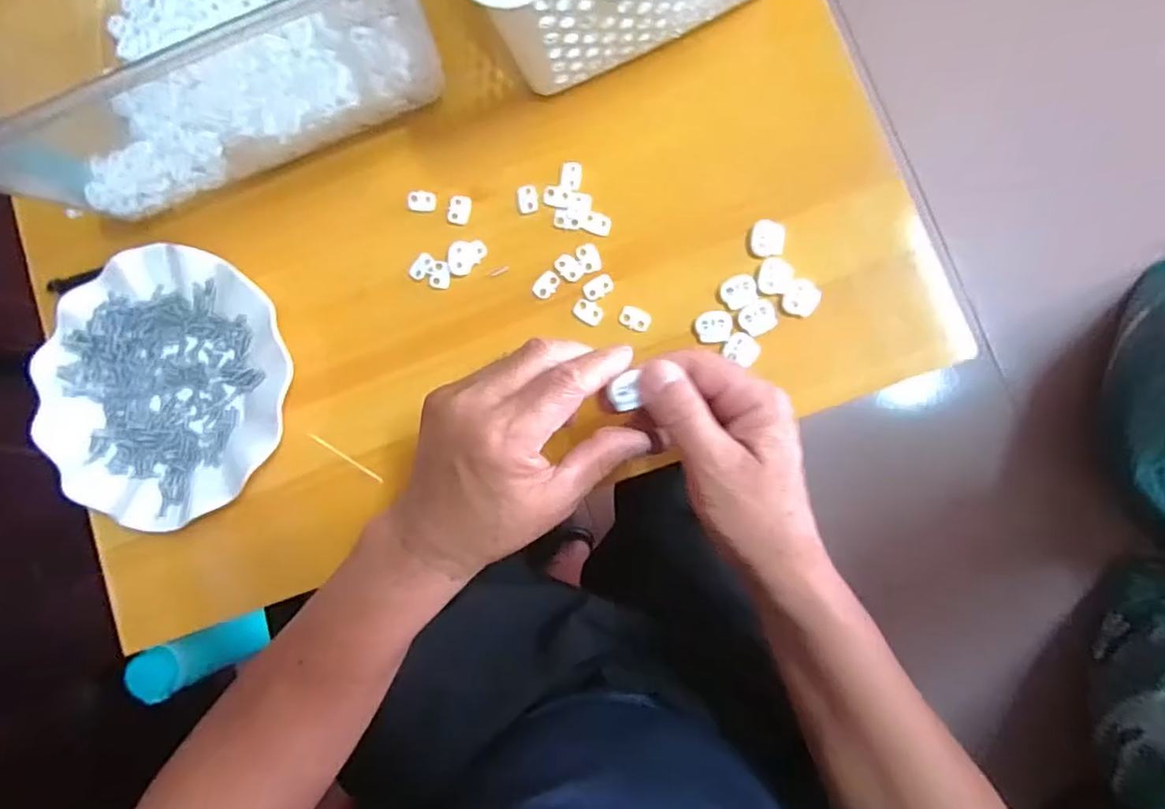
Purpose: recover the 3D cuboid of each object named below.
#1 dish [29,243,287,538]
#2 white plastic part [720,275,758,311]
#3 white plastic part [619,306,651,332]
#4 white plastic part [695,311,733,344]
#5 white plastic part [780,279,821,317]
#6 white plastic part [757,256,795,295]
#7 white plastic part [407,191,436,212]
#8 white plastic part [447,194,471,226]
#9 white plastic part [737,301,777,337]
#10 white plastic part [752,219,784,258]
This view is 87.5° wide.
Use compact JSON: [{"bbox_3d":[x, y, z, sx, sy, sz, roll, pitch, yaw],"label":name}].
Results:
[{"bbox_3d":[-0.286,-0.013,0.421,0.175,0.023,0.178,-1,85,7],"label":"dish"},{"bbox_3d":[0.099,-0.072,0.384,0.022,0.004,0.019,-31,82,4],"label":"white plastic part"},{"bbox_3d":[0.034,-0.056,0.394,0.020,0.004,0.014,28,89,8],"label":"white plastic part"},{"bbox_3d":[0.083,-0.050,0.385,0.022,0.004,0.020,-3,85,7],"label":"white plastic part"},{"bbox_3d":[0.137,-0.066,0.378,0.020,0.004,0.022,34,90,9],"label":"white plastic part"},{"bbox_3d":[0.122,-0.081,0.382,0.020,0.004,0.024,17,87,8],"label":"white plastic part"},{"bbox_3d":[-0.111,-0.141,0.421,0.019,0.005,0.014,9,86,8],"label":"white plastic part"},{"bbox_3d":[-0.084,-0.134,0.416,0.016,0.004,0.020,11,87,8],"label":"white plastic part"},{"bbox_3d":[0.110,-0.055,0.381,0.022,0.004,0.020,-29,82,4],"label":"white plastic part"},{"bbox_3d":[0.117,-0.105,0.383,0.020,0.004,0.023,7,86,8],"label":"white plastic part"}]

